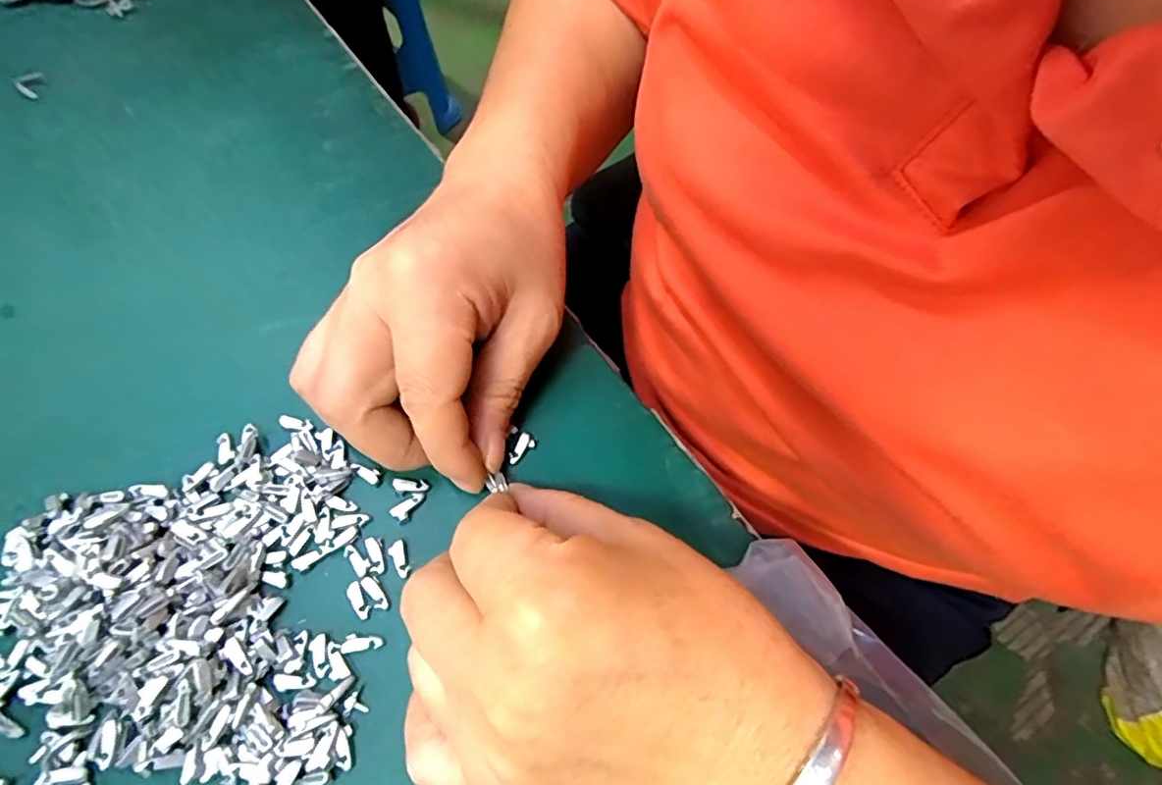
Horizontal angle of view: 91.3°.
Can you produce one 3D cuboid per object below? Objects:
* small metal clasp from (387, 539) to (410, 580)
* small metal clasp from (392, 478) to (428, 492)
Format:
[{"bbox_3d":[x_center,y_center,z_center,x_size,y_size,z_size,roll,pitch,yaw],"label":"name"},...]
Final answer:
[{"bbox_3d":[-0.062,0.057,0.195,0.006,0.004,0.012,-25,67,-14],"label":"small metal clasp"},{"bbox_3d":[-0.062,0.034,0.208,0.012,0.004,0.004,8,63,-13],"label":"small metal clasp"}]

